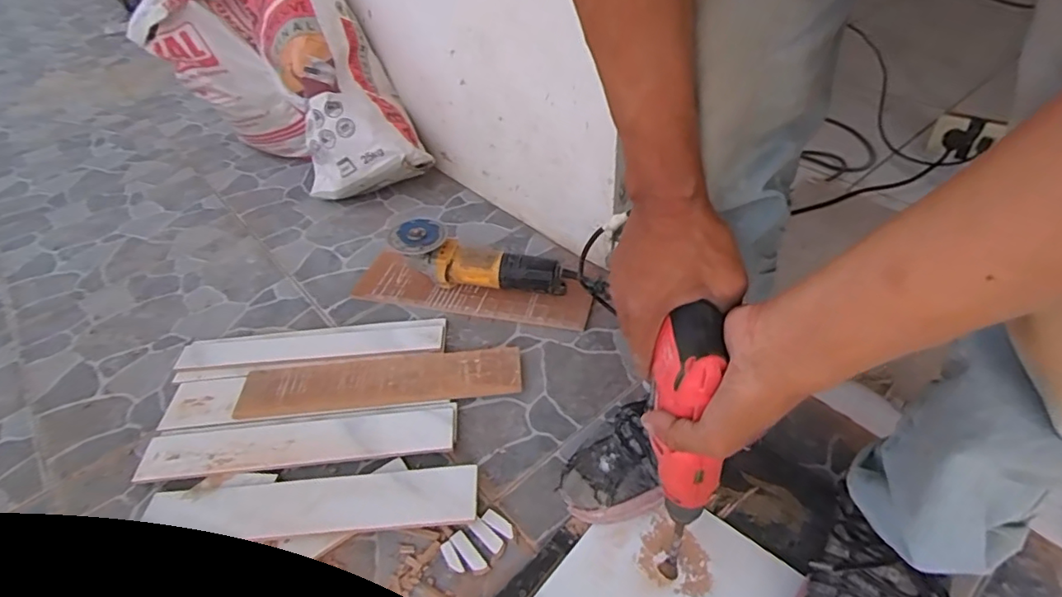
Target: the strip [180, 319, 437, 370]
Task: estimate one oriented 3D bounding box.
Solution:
[{"bbox_3d":[-0.333,0.070,0.850,0.400,0.014,0.074,-5,43,2],"label":"strip"}]

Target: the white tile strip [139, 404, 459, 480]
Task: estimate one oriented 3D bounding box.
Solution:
[{"bbox_3d":[-0.300,0.180,0.712,0.397,0.005,0.069,-6,43,1],"label":"white tile strip"}]

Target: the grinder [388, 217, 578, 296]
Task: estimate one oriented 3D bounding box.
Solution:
[{"bbox_3d":[-0.079,-0.055,0.897,0.299,0.080,0.078,16,46,4],"label":"grinder"}]

